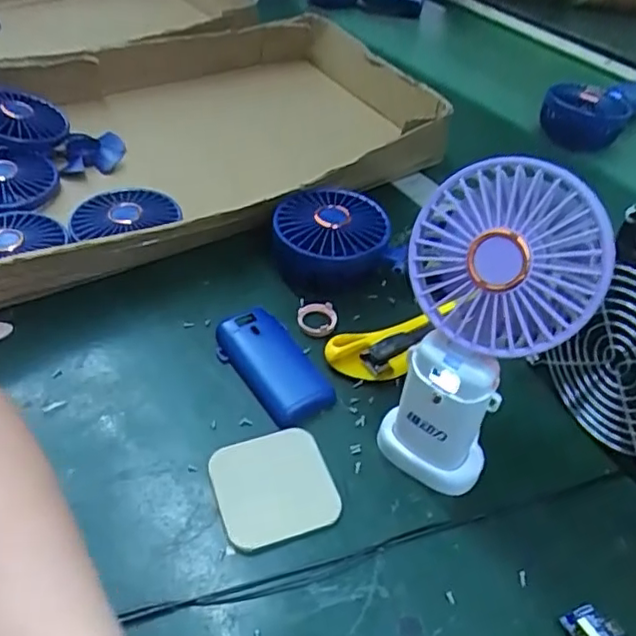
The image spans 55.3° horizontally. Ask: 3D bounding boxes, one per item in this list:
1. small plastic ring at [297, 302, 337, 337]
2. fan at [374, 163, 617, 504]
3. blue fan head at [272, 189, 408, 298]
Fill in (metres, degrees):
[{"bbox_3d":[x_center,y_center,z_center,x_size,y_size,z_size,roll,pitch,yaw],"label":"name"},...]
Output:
[{"bbox_3d":[-0.001,0.001,0.439,0.029,0.010,0.025,7,45,2],"label":"small plastic ring"},{"bbox_3d":[0.081,0.013,0.316,0.083,0.177,0.068,15,46,10],"label":"fan"},{"bbox_3d":[0.010,-0.061,0.474,0.093,0.045,0.086,-5,46,-11],"label":"blue fan head"}]

